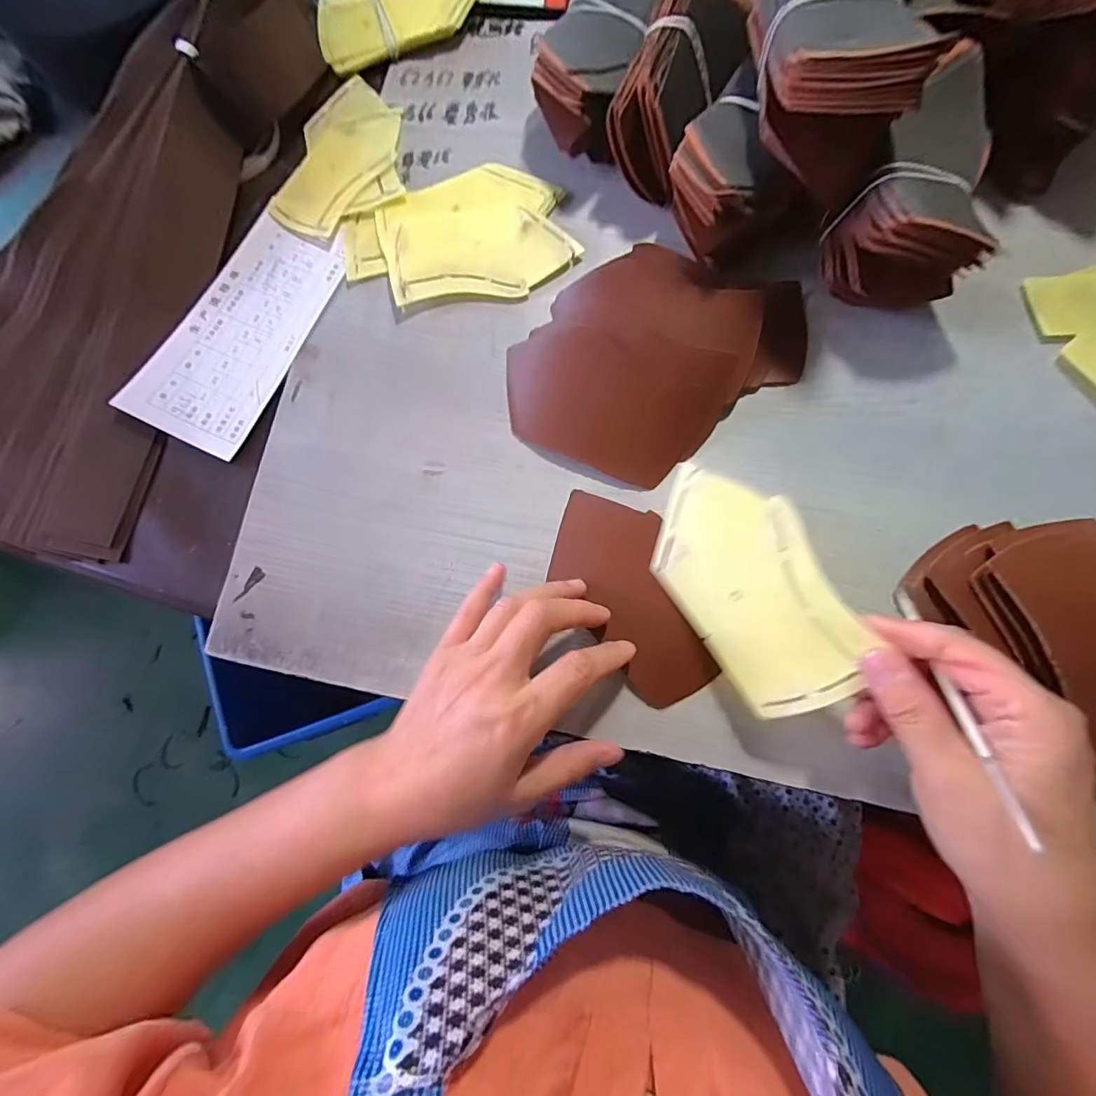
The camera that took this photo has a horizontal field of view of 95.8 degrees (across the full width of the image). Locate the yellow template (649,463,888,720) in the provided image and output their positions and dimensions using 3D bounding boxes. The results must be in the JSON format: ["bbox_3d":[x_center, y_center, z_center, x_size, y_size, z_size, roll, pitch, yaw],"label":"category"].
[{"bbox_3d":[0.111,0.020,0.277,0.080,0.004,0.141,-42,68,27],"label":"yellow template"}]

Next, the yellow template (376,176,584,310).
[{"bbox_3d":[-0.055,-0.236,0.374,0.133,0.007,0.111,-17,77,-4],"label":"yellow template"}]

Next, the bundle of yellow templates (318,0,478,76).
[{"bbox_3d":[-0.123,-0.455,0.417,0.145,0.019,0.083,-22,77,-2],"label":"bundle of yellow templates"}]

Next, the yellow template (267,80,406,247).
[{"bbox_3d":[-0.171,-0.314,0.400,0.088,0.005,0.143,29,80,14],"label":"yellow template"}]

